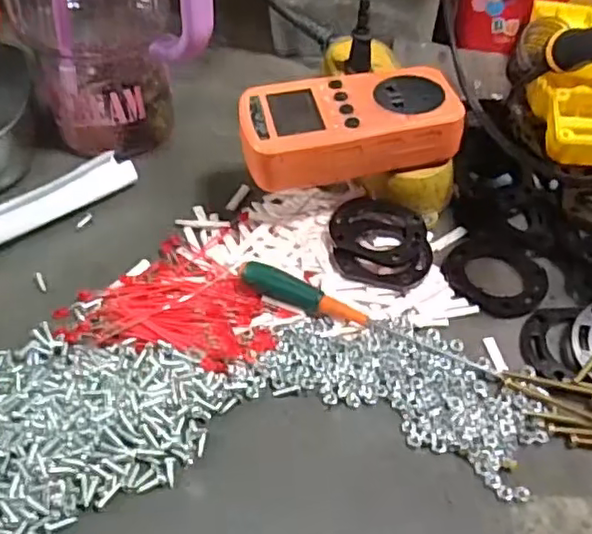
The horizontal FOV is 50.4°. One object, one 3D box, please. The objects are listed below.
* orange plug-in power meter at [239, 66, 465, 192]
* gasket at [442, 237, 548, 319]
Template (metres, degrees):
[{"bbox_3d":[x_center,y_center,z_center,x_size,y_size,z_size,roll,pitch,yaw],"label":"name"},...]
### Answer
[{"bbox_3d":[0.031,-0.086,0.380,0.127,0.027,0.069,-13,48,-8],"label":"orange plug-in power meter"},{"bbox_3d":[0.117,0.002,0.367,0.057,0.004,0.058,-2,47,2],"label":"gasket"}]

